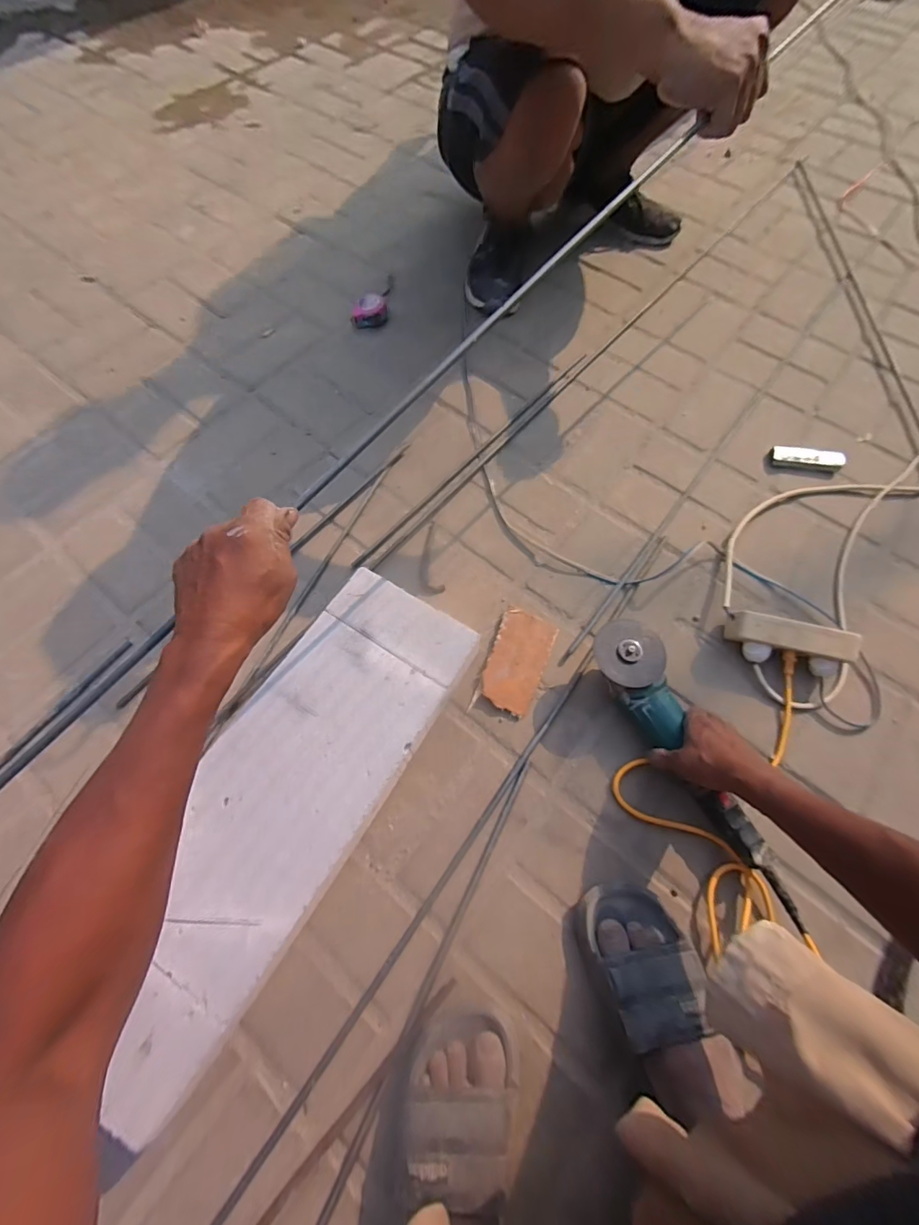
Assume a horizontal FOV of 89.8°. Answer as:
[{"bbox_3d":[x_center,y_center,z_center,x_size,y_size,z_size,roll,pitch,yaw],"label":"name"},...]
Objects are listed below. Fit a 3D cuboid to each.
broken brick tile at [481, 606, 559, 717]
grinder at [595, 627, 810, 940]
[{"bbox_3d":[0.087,0.070,0.680,0.082,0.014,0.150,21,71,6],"label":"broken brick tile"},{"bbox_3d":[0.286,0.178,0.580,0.089,0.069,0.364,-24,73,-10],"label":"grinder"}]

